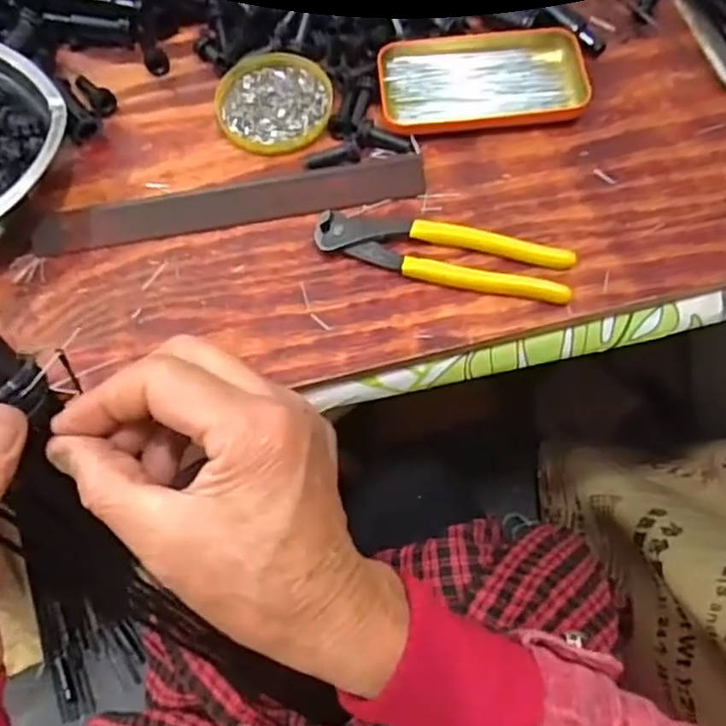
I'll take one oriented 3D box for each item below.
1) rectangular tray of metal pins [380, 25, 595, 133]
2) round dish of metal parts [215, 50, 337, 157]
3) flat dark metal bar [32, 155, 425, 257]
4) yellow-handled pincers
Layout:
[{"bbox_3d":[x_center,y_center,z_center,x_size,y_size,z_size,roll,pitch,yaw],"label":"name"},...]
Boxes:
[{"bbox_3d":[0.084,-0.207,0.492,0.142,0.018,0.078,-4,67,0],"label":"rectangular tray of metal pins"},{"bbox_3d":[-0.065,-0.190,0.497,0.083,0.007,0.085,-1,67,1],"label":"round dish of metal parts"},{"bbox_3d":[-0.088,-0.108,0.460,0.259,0.011,0.031,-10,67,-3],"label":"flat dark metal bar"},{"bbox_3d":[0.051,-0.070,0.437,0.162,0.013,0.040,12,68,6],"label":"yellow-handled pincers"}]

